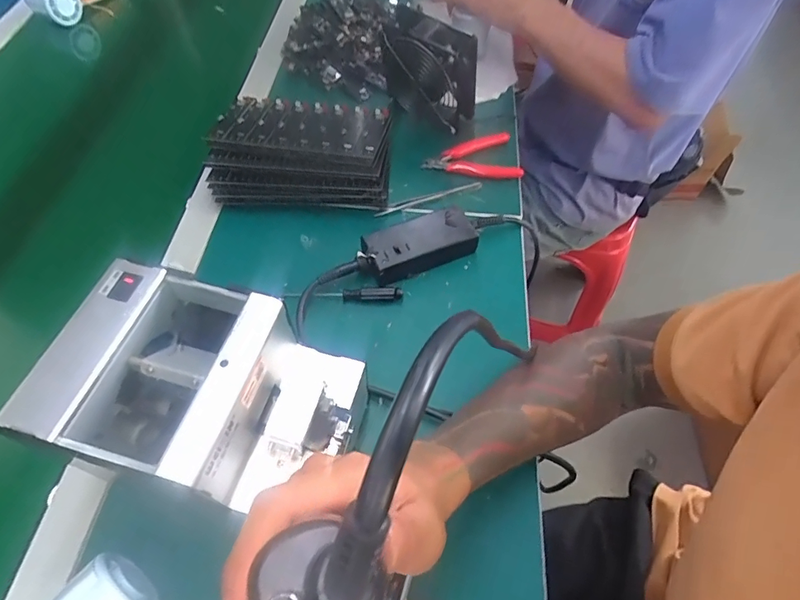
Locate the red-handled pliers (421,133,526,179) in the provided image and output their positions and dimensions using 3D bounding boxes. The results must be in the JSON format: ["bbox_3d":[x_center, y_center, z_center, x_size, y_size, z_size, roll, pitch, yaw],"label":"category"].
[{"bbox_3d":[0.089,-0.172,0.576,0.117,0.021,0.068,-13,58,-7],"label":"red-handled pliers"}]

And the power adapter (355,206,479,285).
[{"bbox_3d":[0.018,-0.057,0.495,0.128,0.032,0.050,-21,59,-11],"label":"power adapter"}]

